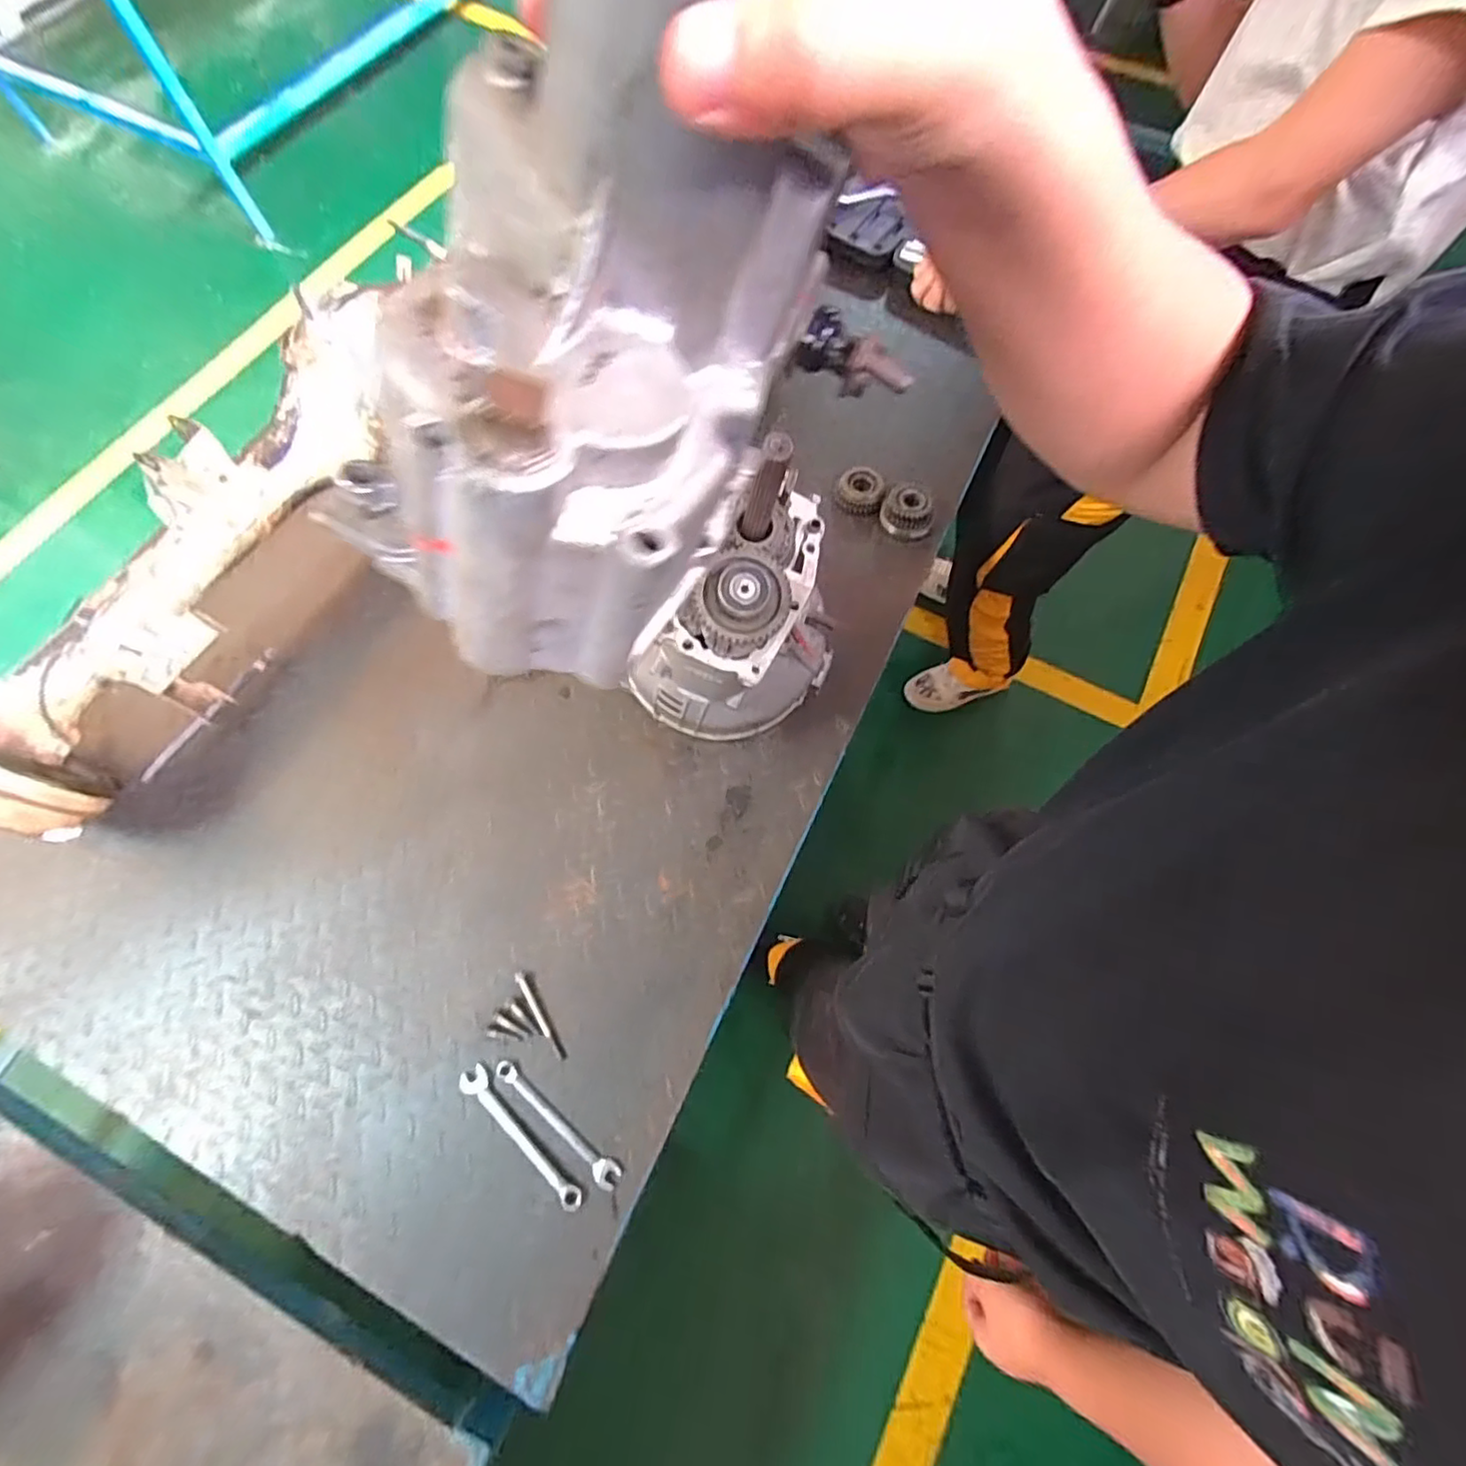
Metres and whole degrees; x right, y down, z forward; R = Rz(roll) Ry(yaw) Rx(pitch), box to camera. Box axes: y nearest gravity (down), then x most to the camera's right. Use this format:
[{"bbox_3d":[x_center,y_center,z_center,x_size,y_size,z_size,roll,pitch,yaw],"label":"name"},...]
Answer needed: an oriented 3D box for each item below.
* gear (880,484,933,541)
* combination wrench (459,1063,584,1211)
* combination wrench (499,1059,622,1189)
[{"bbox_3d":[0.267,-0.336,0.962,0.082,0.049,0.074,22,70,7],"label":"gear"},{"bbox_3d":[-0.230,0.435,0.676,0.181,0.016,0.030,42,73,14],"label":"combination wrench"},{"bbox_3d":[-0.190,0.420,0.676,0.172,0.008,0.025,36,72,12],"label":"combination wrench"}]

